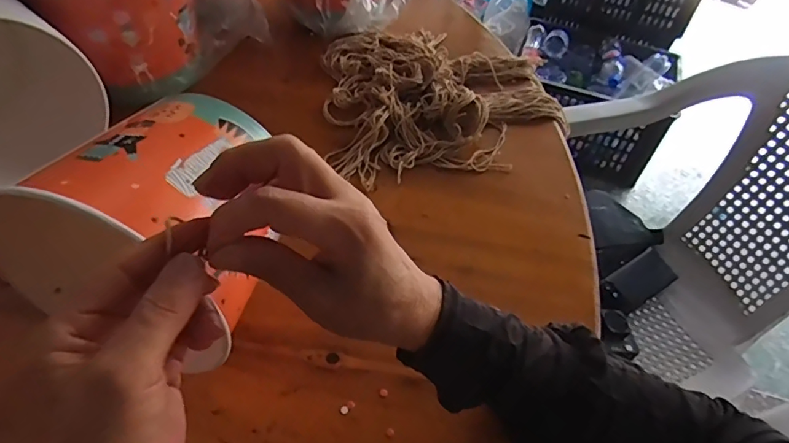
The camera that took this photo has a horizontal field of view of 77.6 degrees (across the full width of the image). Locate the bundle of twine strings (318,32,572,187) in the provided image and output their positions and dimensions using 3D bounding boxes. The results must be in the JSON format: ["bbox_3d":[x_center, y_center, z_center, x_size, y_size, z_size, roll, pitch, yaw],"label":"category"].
[{"bbox_3d":[0.053,-0.153,0.558,0.256,0.035,0.242,-7,52,-9],"label":"bundle of twine strings"}]

